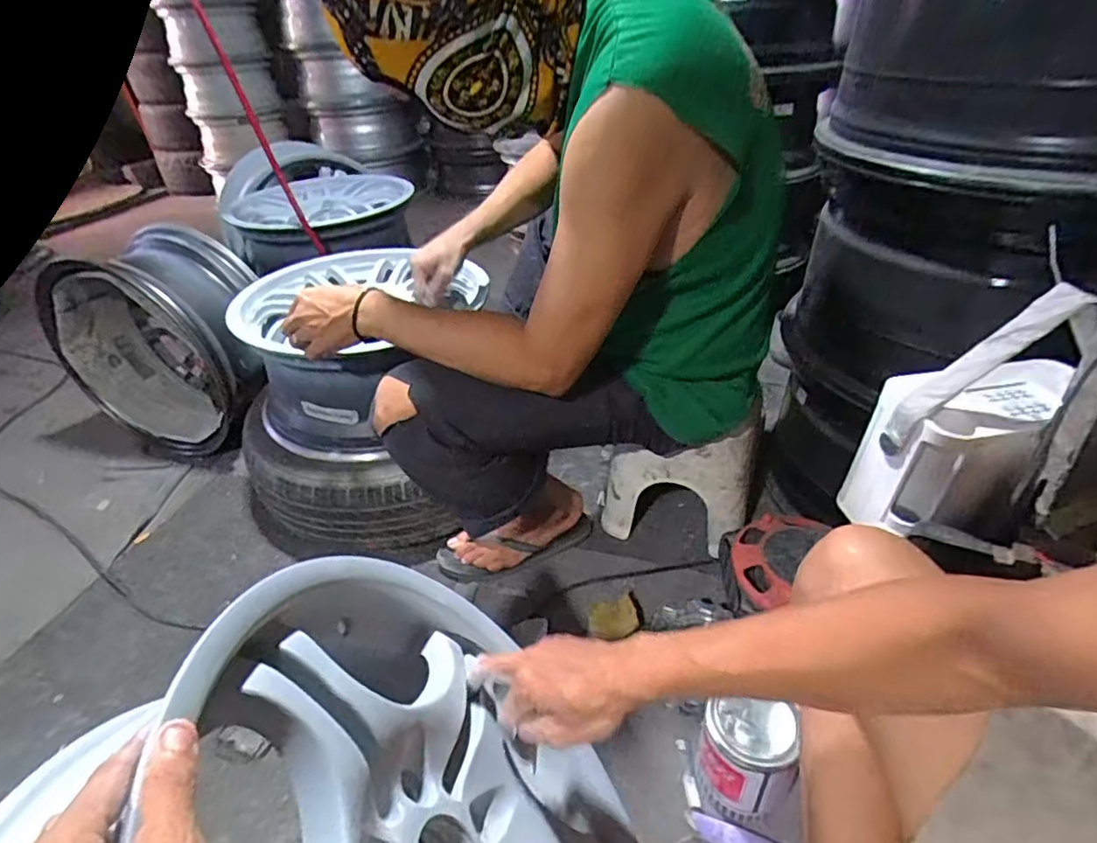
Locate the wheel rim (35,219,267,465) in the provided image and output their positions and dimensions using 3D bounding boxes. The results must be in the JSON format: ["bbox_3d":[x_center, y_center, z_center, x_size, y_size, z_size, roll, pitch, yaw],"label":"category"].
[{"bbox_3d":[-0.766,-0.144,1.197,0.409,0.401,0.206,8,38,16],"label":"wheel rim"}]

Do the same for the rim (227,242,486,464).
[{"bbox_3d":[-0.313,-0.141,1.033,0.347,0.197,0.377,-3,37,2],"label":"rim"}]

